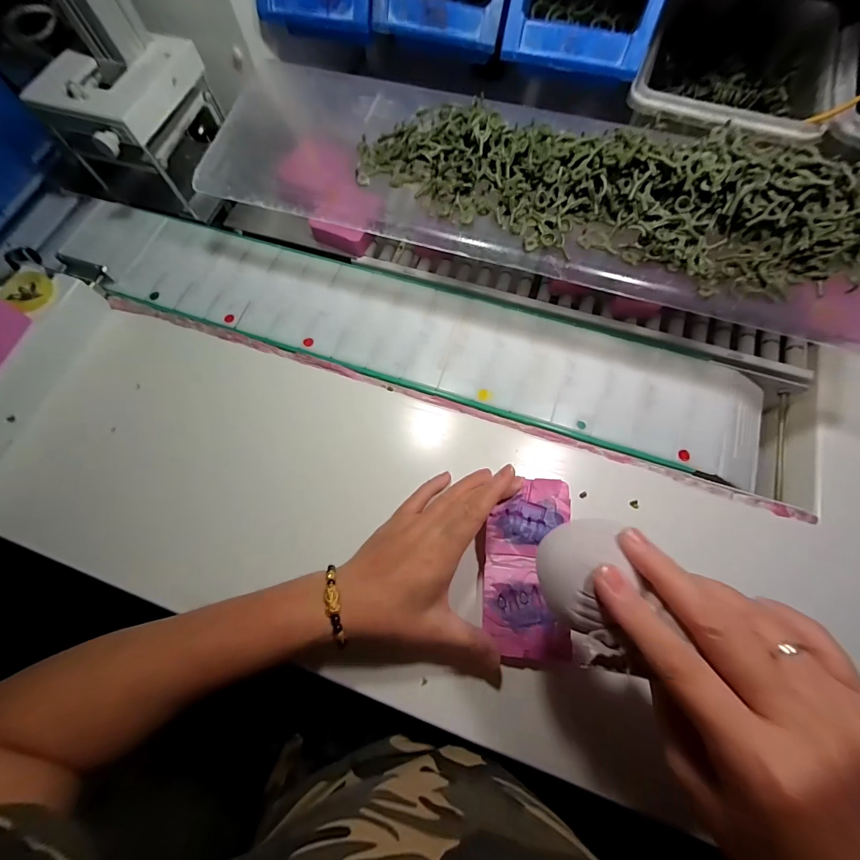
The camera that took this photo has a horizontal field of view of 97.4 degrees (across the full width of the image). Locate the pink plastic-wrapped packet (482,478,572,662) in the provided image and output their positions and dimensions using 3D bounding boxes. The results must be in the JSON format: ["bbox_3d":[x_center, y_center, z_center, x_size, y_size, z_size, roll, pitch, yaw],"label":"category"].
[{"bbox_3d":[0.080,0.109,0.308,0.067,0.013,0.135,8,78,4],"label":"pink plastic-wrapped packet"}]

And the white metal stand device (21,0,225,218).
[{"bbox_3d":[-0.323,-0.357,0.396,0.120,0.179,0.144,25,74,10],"label":"white metal stand device"}]

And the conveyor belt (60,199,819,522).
[{"bbox_3d":[-0.021,-0.108,0.407,0.807,0.029,0.148,18,74,7],"label":"conveyor belt"}]

